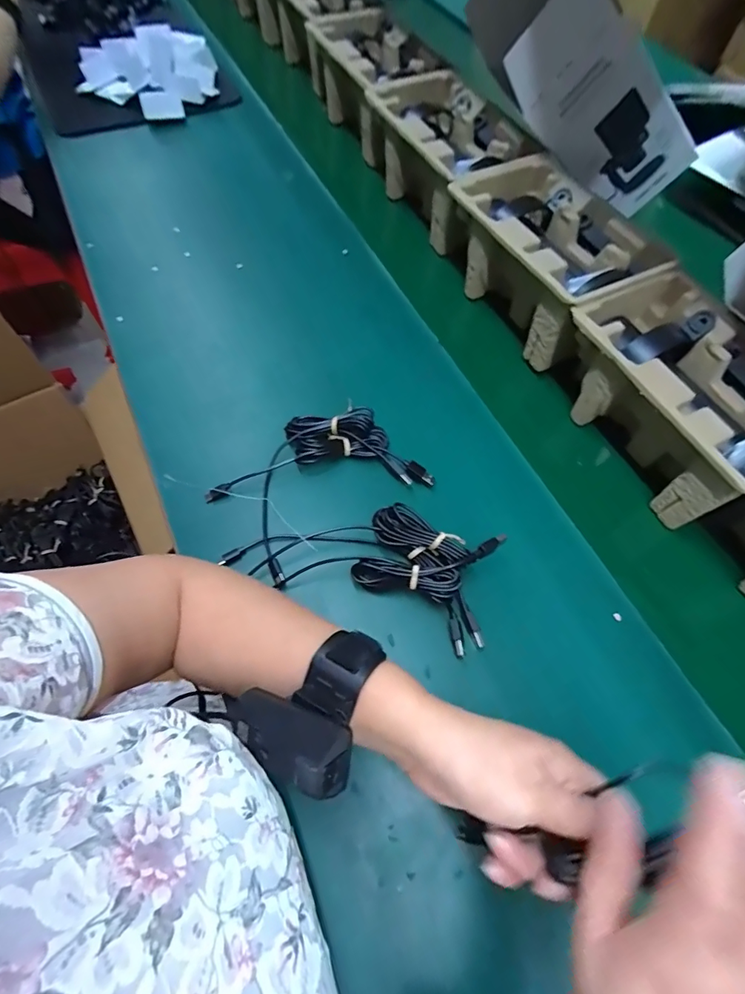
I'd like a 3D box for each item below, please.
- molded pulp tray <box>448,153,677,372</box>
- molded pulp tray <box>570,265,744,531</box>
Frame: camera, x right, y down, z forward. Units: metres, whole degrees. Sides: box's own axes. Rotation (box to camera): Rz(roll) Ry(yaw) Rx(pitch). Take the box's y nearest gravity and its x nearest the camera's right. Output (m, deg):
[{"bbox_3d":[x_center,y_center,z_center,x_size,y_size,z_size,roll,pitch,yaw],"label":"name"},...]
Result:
[{"bbox_3d":[0.201,-0.275,0.534,0.142,0.098,0.219,-25,67,-12],"label":"molded pulp tray"},{"bbox_3d":[0.299,-0.096,0.453,0.140,0.100,0.222,-27,68,-13],"label":"molded pulp tray"}]

